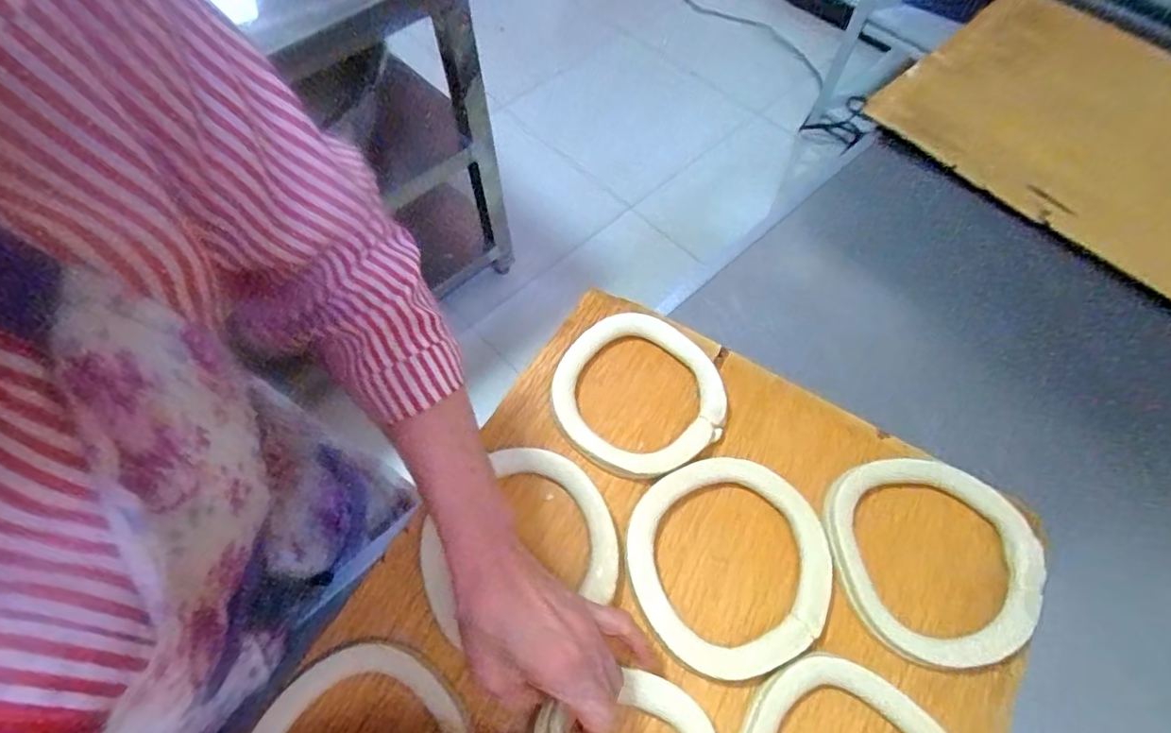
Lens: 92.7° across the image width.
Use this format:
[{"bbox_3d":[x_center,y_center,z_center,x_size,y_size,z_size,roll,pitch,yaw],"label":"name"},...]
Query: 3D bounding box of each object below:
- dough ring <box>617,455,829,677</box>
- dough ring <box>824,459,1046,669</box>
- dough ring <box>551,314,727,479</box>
[{"bbox_3d":[0.107,0.144,0.416,0.154,0.012,0.145,0,62,0],"label":"dough ring"},{"bbox_3d":[0.260,0.138,0.414,0.141,0.019,0.145,0,62,0],"label":"dough ring"},{"bbox_3d":[0.044,0.021,0.479,0.137,0.016,0.142,0,62,0],"label":"dough ring"}]

